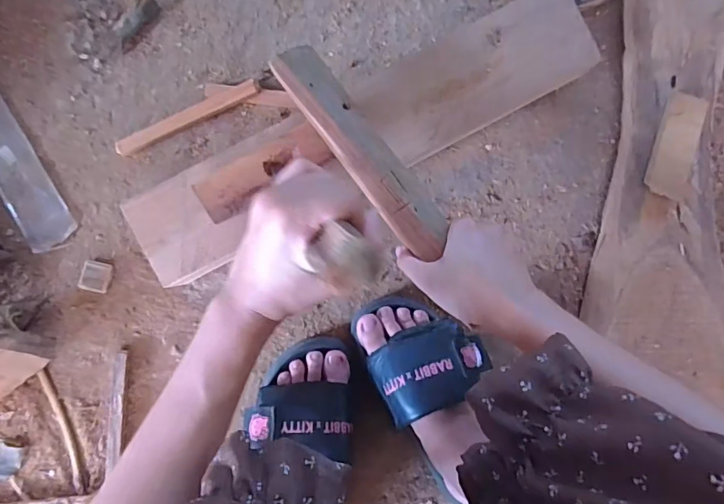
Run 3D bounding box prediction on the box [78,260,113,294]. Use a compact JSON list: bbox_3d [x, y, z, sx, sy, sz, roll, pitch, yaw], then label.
[{"bbox_3d":[-0.300,0.028,0.539,0.032,0.008,0.033,13,89,-3],"label":"box"}]

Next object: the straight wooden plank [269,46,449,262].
[{"bbox_3d":[0.002,-0.088,0.423,0.045,0.026,0.212,-37,89,-2],"label":"straight wooden plank"}]

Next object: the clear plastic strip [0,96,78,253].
[{"bbox_3d":[-0.407,-0.121,0.534,0.056,0.006,0.255,-30,93,-4],"label":"clear plastic strip"}]

